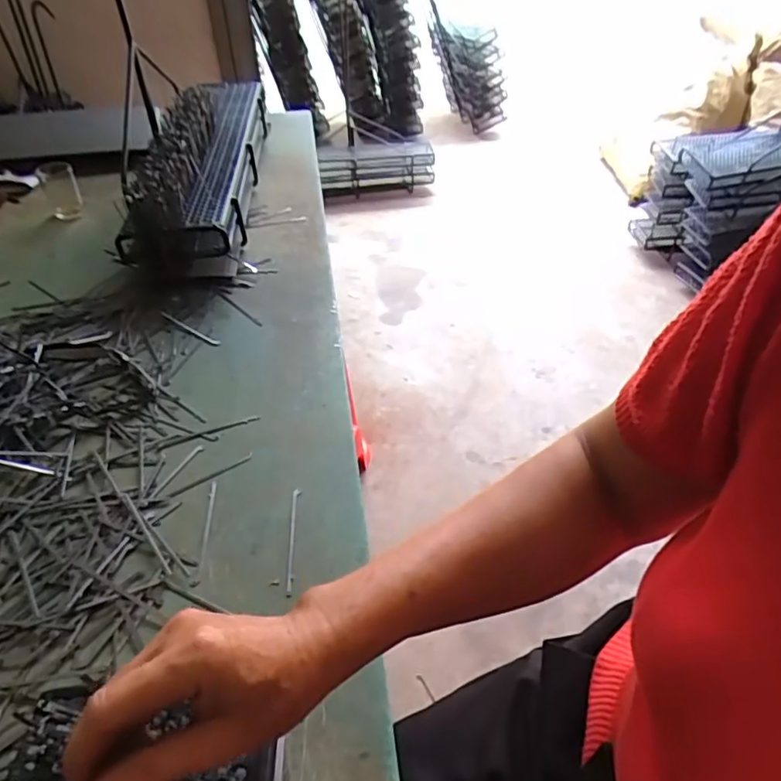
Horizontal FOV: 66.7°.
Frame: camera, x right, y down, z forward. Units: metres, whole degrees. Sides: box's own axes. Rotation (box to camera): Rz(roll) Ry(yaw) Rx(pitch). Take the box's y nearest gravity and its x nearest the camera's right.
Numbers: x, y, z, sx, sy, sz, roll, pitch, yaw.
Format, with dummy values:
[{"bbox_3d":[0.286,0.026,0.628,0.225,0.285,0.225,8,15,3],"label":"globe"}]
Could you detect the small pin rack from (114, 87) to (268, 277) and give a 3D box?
[{"bbox_3d":[-0.300,-0.392,1.002,0.140,0.131,0.578,-2,43,0],"label":"small pin rack"}]

